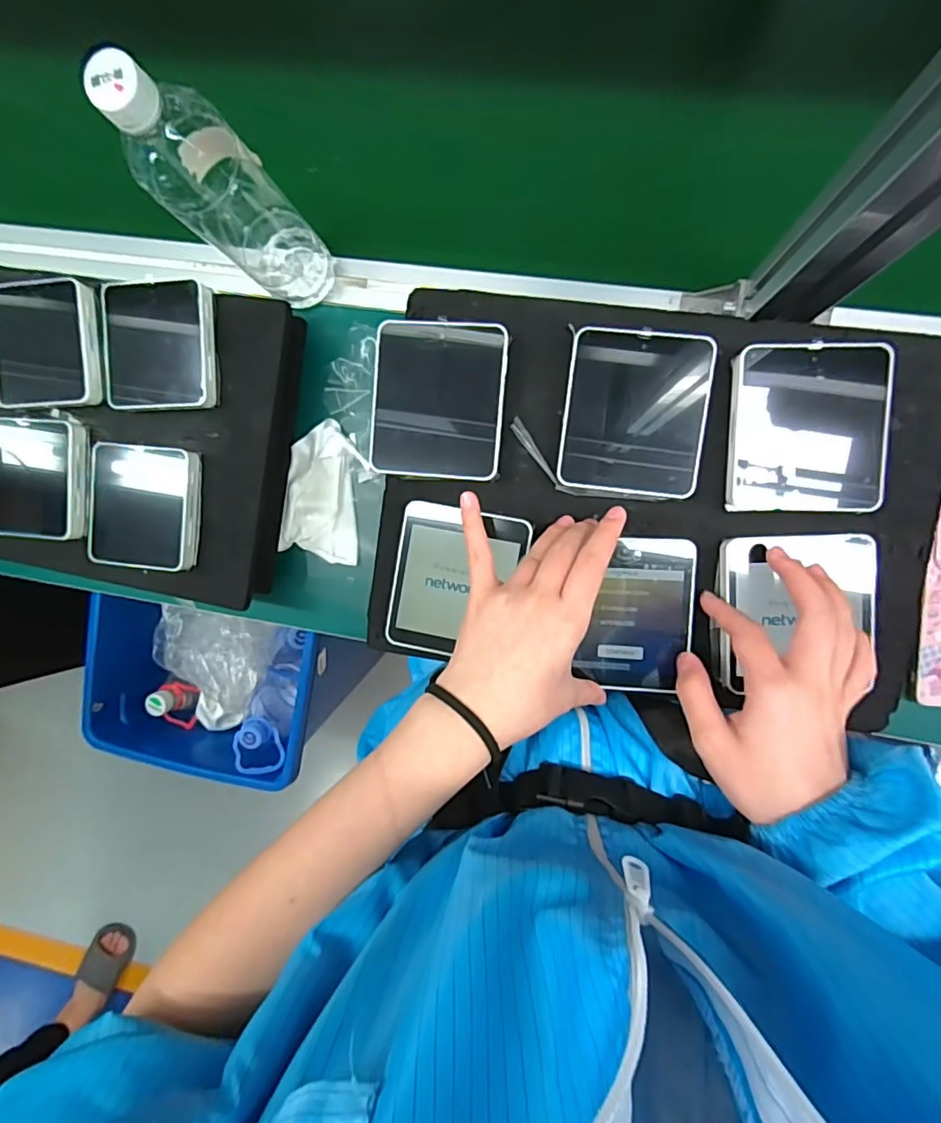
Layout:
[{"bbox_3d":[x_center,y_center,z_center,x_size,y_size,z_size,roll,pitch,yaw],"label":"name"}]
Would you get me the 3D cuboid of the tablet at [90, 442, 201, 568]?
[{"bbox_3d":[-0.269,-0.044,0.453,0.090,0.020,0.097,6,95,7],"label":"tablet"}]

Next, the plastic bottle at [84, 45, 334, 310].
[{"bbox_3d":[-0.169,-0.251,0.387,0.065,0.225,0.057,41,98,3],"label":"plastic bottle"}]

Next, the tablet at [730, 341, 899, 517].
[{"bbox_3d":[0.203,-0.080,0.334,0.085,0.011,0.099,1,94,7],"label":"tablet"}]

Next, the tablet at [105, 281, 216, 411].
[{"bbox_3d":[-0.250,-0.171,0.442,0.093,0.016,0.098,0,94,7],"label":"tablet"}]

